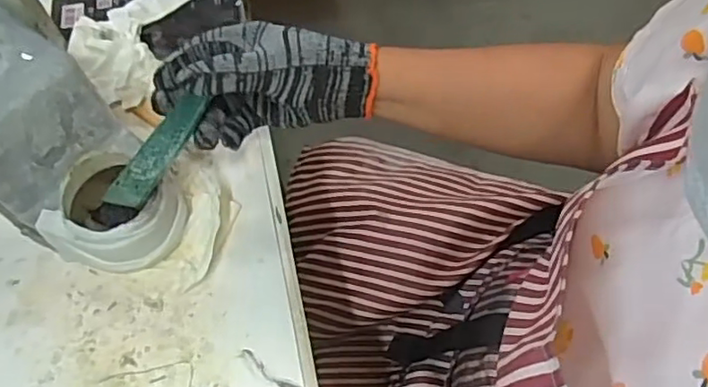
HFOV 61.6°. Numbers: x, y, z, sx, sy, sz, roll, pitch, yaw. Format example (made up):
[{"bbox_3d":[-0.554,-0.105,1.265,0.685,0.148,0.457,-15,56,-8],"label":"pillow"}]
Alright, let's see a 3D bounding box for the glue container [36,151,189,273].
[{"bbox_3d":[-0.173,0.011,0.439,0.092,0.048,0.083,12,62,10],"label":"glue container"}]

